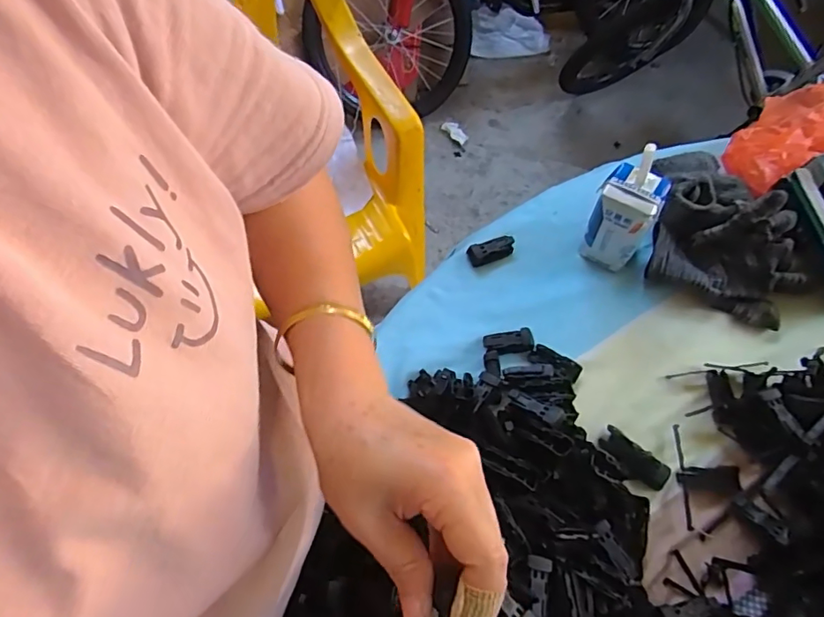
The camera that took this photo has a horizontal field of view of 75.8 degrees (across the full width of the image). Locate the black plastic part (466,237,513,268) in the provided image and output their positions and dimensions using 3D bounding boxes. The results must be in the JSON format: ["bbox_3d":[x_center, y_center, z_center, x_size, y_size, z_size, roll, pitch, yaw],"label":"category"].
[{"bbox_3d":[0.081,-0.060,0.545,0.048,0.012,0.022,-21,67,-6],"label":"black plastic part"}]

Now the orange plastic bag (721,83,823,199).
[{"bbox_3d":[0.411,-0.191,0.554,0.212,0.045,0.103,-24,67,-7],"label":"orange plastic bag"}]

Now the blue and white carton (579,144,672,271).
[{"bbox_3d":[0.195,-0.087,0.489,0.050,0.119,0.046,27,70,14],"label":"blue and white carton"}]

